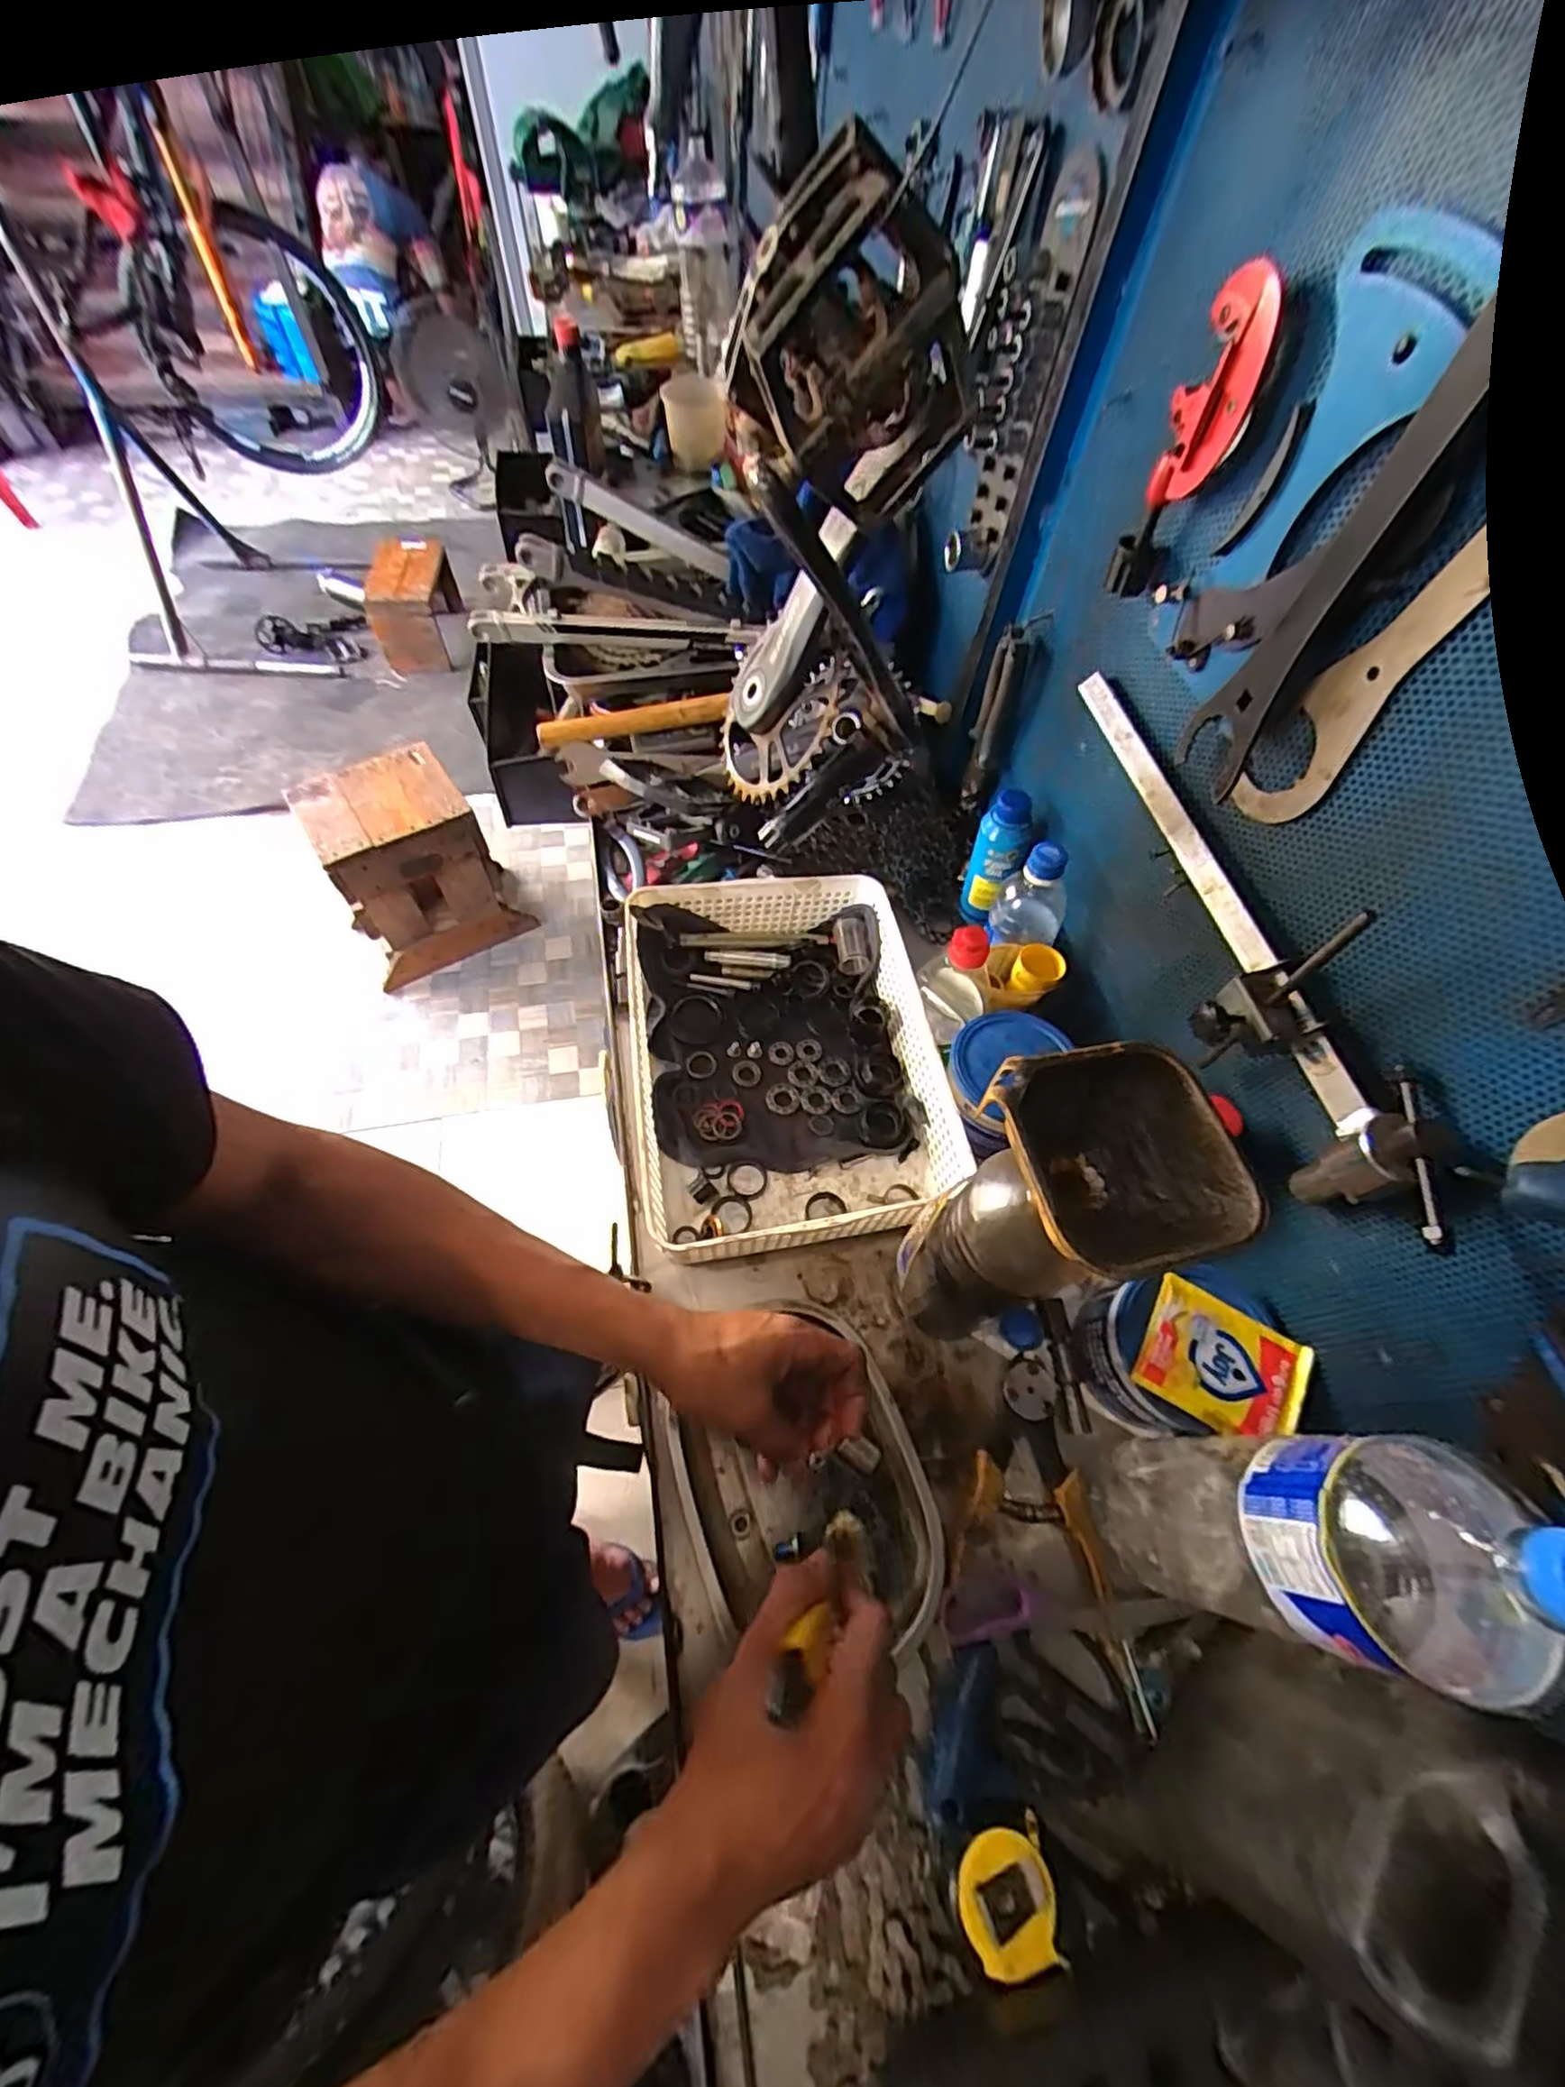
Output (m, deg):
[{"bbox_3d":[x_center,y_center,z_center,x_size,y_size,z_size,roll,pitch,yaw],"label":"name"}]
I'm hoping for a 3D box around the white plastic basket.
[{"bbox_3d":[-0.003,0.006,0.601,0.270,0.091,0.328,-9,61,-9],"label":"white plastic basket"}]

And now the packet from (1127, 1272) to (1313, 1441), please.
[{"bbox_3d":[0.285,0.207,0.447,0.094,0.009,0.079,29,62,13],"label":"packet"}]

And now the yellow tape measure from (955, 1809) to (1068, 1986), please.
[{"bbox_3d":[0.122,0.467,0.378,0.053,0.025,0.054,-10,61,-9],"label":"yellow tape measure"}]

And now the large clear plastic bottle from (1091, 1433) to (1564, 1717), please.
[{"bbox_3d":[0.267,0.255,0.348,0.104,0.304,0.095,2,60,-3],"label":"large clear plastic bottle"}]

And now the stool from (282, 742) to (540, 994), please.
[{"bbox_3d":[-0.850,-0.400,1.601,0.346,0.412,0.242,-31,66,-20],"label":"stool"}]

